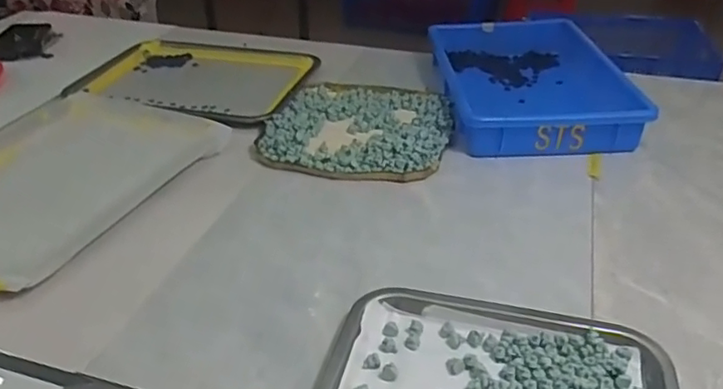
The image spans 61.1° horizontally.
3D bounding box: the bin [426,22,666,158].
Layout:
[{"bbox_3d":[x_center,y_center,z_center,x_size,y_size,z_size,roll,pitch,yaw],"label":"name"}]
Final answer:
[{"bbox_3d":[0.259,-0.182,0.963,0.261,0.059,0.392,-3,33,-2],"label":"bin"}]

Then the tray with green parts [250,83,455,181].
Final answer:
[{"bbox_3d":[-0.002,-0.097,0.850,0.246,0.024,0.264,7,34,13],"label":"tray with green parts"}]

